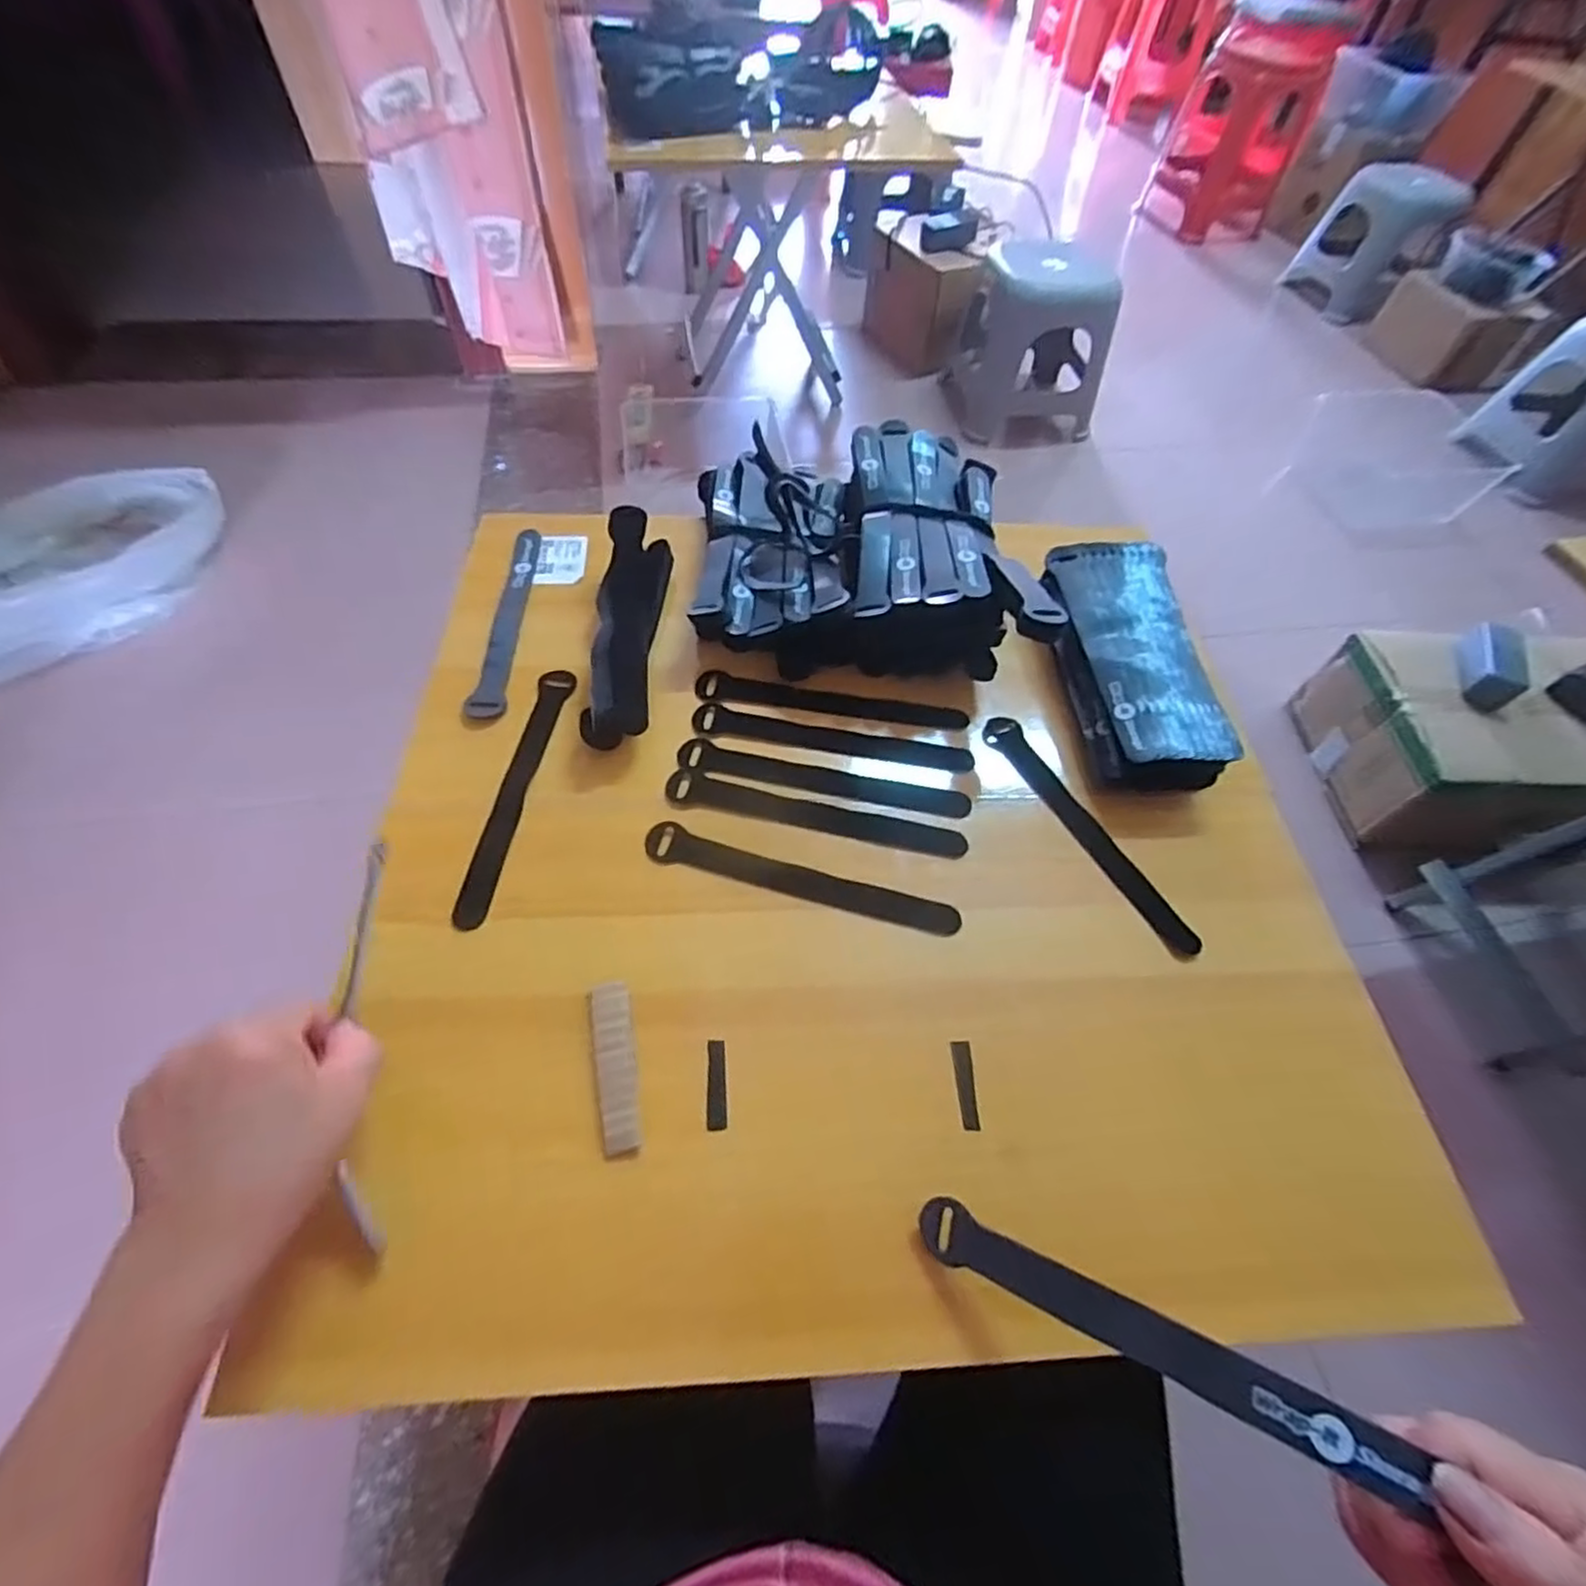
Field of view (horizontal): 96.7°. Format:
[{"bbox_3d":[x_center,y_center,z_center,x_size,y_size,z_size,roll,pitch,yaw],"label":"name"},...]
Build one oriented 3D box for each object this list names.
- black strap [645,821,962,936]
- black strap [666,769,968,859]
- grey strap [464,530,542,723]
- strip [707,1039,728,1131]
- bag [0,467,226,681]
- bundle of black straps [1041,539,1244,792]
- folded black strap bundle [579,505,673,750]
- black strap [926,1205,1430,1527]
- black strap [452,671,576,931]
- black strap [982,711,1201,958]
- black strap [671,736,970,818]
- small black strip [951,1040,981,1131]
[{"bbox_3d":[0.004,0.054,0.439,0.197,0.011,0.024,15,57,6],"label":"black strap"},{"bbox_3d":[0.014,0.015,0.466,0.197,0.007,0.025,11,62,2],"label":"black strap"},{"bbox_3d":[-0.216,-0.132,0.534,0.024,0.004,0.197,-1,57,-4],"label":"grey strap"},{"bbox_3d":[-0.040,0.154,0.372,0.010,0.006,0.044,-2,57,-5],"label":"strip"},{"bbox_3d":[-1.242,-0.375,1.119,0.422,0.160,0.577,39,63,20],"label":"bag"},{"bbox_3d":[0.249,-0.094,0.520,0.091,0.053,0.207,-3,57,-6],"label":"bundle of black straps"},{"bbox_3d":[-0.121,-0.120,0.507,0.045,0.048,0.197,2,57,-3],"label":"folded black strap bundle"},{"bbox_3d":[0.136,0.216,0.284,0.179,0.011,0.020,10,52,35],"label":"black strap"},{"bbox_3d":[-0.179,-0.007,0.460,0.024,0.004,0.197,6,57,0],"label":"black strap"},{"bbox_3d":[0.194,0.021,0.469,0.026,0.010,0.195,-22,61,-17],"label":"black strap"},{"bbox_3d":[0.021,-0.007,0.478,0.195,0.009,0.026,12,57,4],"label":"black strap"},{"bbox_3d":[0.094,0.157,0.380,0.010,0.004,0.044,0,57,-4],"label":"small black strip"}]

